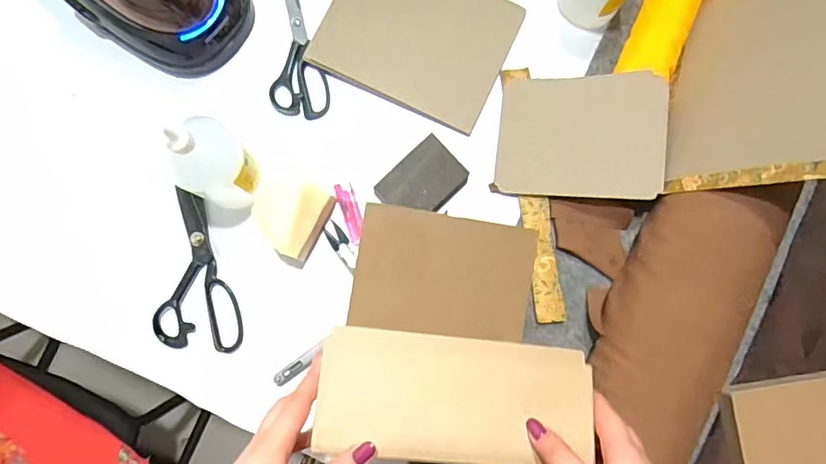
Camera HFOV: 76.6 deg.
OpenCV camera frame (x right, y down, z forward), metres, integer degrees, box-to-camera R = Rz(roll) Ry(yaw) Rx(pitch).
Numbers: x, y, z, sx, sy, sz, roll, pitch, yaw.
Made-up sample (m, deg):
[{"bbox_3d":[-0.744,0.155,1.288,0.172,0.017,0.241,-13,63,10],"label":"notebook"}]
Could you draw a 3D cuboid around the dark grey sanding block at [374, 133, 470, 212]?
[{"bbox_3d":[0.012,-0.058,0.631,0.098,0.031,0.070,-45,88,-5],"label":"dark grey sanding block"}]

